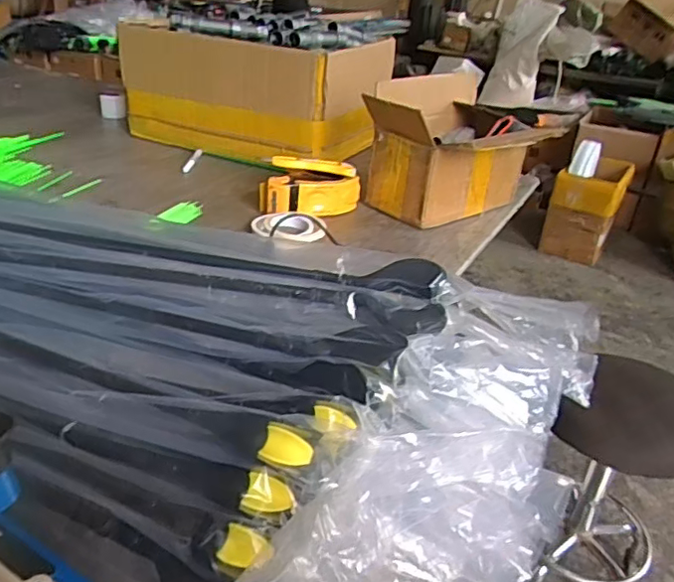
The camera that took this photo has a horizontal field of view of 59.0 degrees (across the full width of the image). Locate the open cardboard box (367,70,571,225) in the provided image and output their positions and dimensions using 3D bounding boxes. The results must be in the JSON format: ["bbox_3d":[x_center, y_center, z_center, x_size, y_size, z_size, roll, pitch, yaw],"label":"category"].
[{"bbox_3d":[0.203,-0.231,1.010,0.277,0.195,0.216,-19,37,-37],"label":"open cardboard box"}]

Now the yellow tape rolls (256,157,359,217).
[{"bbox_3d":[-0.042,-0.169,0.989,0.161,0.066,0.111,5,29,-1],"label":"yellow tape rolls"}]

